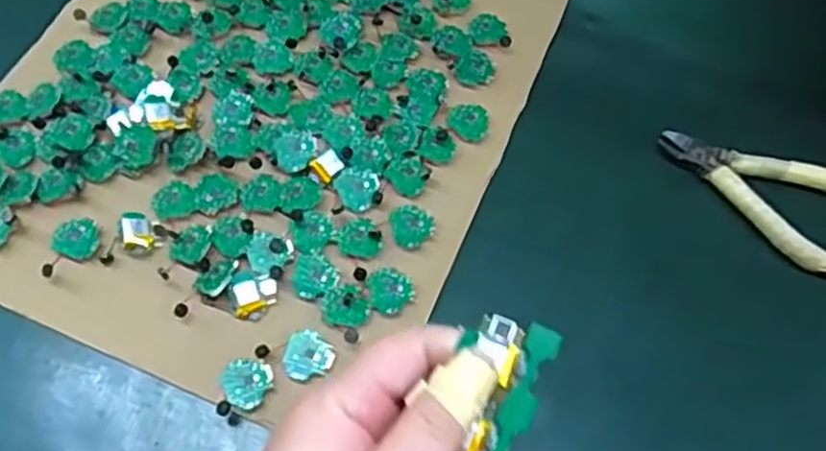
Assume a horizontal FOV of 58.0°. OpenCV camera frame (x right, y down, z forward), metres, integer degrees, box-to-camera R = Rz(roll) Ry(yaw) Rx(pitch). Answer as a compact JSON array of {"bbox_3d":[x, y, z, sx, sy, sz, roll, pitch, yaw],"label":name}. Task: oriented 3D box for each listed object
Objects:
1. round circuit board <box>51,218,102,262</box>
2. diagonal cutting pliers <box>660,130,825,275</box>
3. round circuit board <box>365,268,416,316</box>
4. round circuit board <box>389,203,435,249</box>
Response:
[{"bbox_3d":[-0.179,0.007,0.398,0.025,0.006,0.023,0,64,-1],"label":"round circuit board"},{"bbox_3d":[0.197,-0.013,0.417,0.120,0.010,0.063,18,65,8],"label":"diagonal cutting pliers"},{"bbox_3d":[-0.012,0.034,0.390,0.022,0.004,0.025,-18,66,-9],"label":"round circuit board"},{"bbox_3d":[-0.002,0.000,0.403,0.024,0.004,0.024,0,64,-1],"label":"round circuit board"}]

